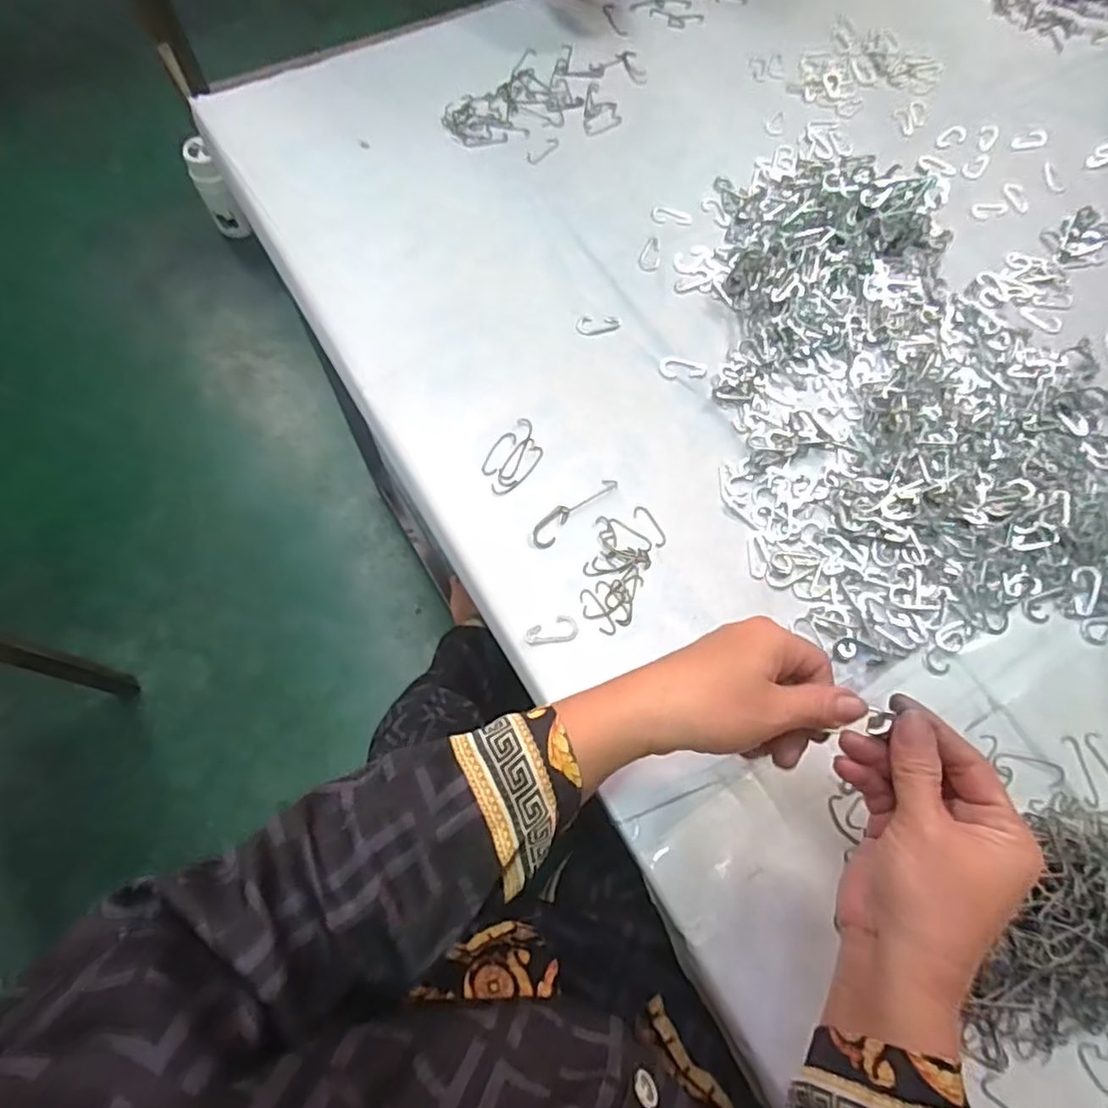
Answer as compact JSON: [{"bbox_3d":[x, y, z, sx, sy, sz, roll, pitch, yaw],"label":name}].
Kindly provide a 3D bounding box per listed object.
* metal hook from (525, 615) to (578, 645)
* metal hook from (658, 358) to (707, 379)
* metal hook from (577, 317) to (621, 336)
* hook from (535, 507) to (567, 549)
[{"bbox_3d":[-0.002,0.052,0.430,0.036,0.004,0.017,-12,69,-7],"label":"metal hook"},{"bbox_3d":[0.105,-0.150,0.513,0.037,0.004,0.021,7,68,1],"label":"metal hook"},{"bbox_3d":[0.038,-0.191,0.530,0.038,0.004,0.020,-4,69,-4],"label":"metal hook"},{"bbox_3d":[-0.003,-0.020,0.459,0.017,0.004,0.036,26,70,8],"label":"hook"}]

